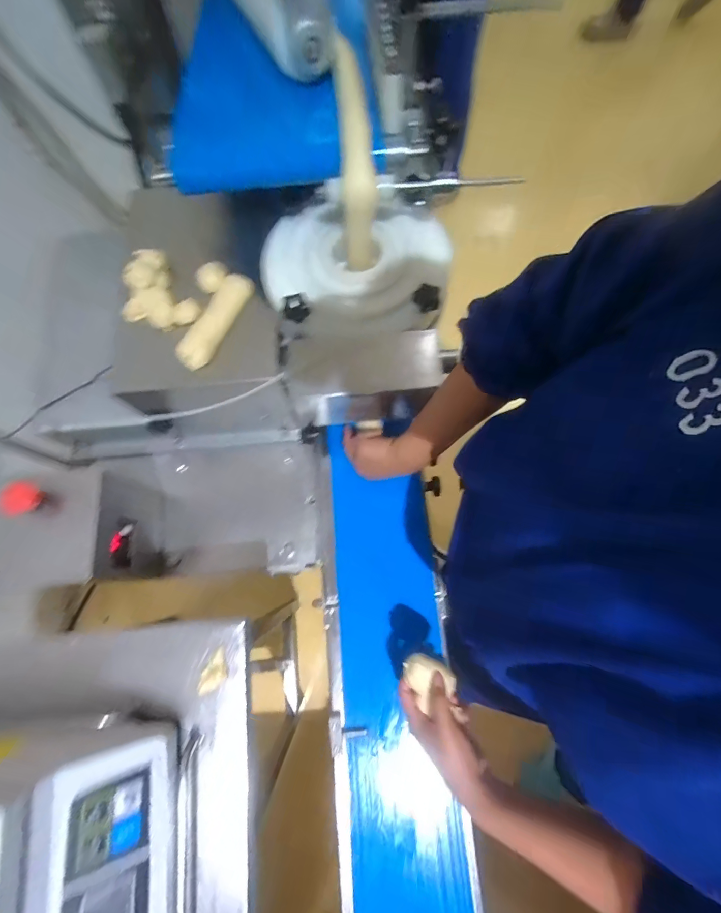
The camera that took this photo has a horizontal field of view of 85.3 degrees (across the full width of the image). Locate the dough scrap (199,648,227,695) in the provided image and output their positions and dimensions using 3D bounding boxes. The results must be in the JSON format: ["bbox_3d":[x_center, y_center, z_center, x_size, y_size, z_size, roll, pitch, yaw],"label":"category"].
[{"bbox_3d":[-0.148,0.220,0.397,0.022,0.007,0.041,31,77,9],"label":"dough scrap"}]

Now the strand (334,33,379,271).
[{"bbox_3d":[-0.003,-0.355,0.499,0.041,0.239,0.041,-11,53,-2],"label":"strand"}]

